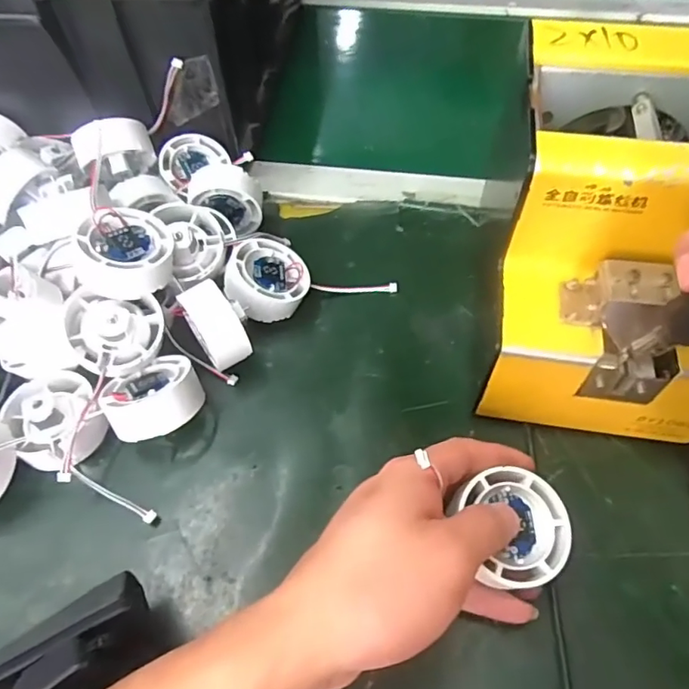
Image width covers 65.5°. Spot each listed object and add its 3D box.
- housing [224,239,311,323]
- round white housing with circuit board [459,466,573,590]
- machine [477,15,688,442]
[{"bbox_3d":[-0.053,-0.044,0.365,0.055,0.024,0.055,5,57,-27],"label":"housing"},{"bbox_3d":[0.083,0.085,0.253,0.049,0.012,0.050,-1,57,1],"label":"round white housing with circuit board"},{"bbox_3d":[0.149,-0.056,0.300,0.123,0.150,0.178,8,57,7],"label":"machine"}]

